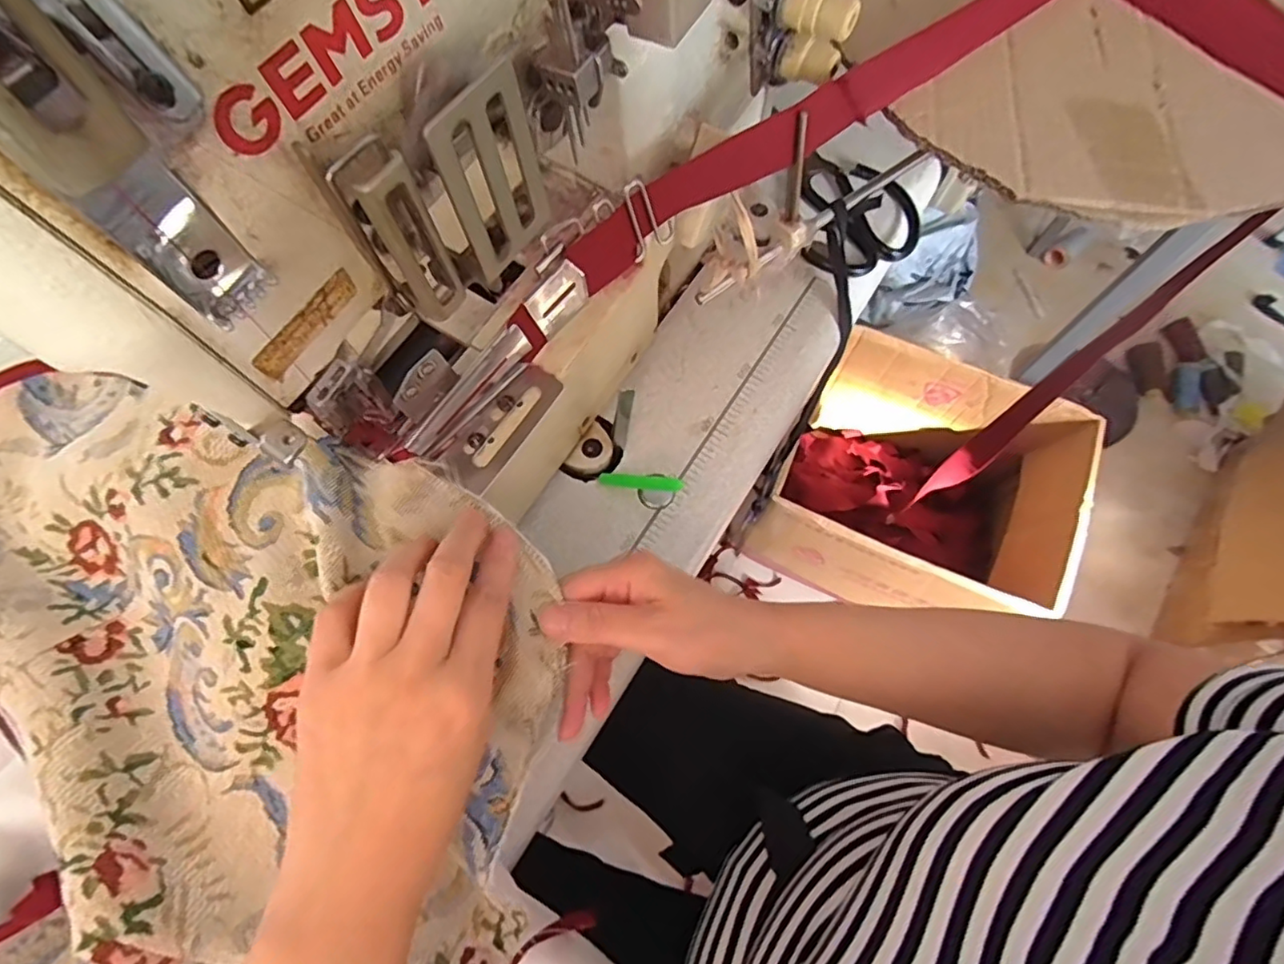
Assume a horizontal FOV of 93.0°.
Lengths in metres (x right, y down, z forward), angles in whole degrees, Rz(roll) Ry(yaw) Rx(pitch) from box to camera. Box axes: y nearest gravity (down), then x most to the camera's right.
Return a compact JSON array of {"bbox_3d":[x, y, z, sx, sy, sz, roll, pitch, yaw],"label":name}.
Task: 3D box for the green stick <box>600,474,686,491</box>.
[{"bbox_3d":[-0.002,0.000,0.393,0.063,0.008,0.008,5,66,36],"label":"green stick"}]

